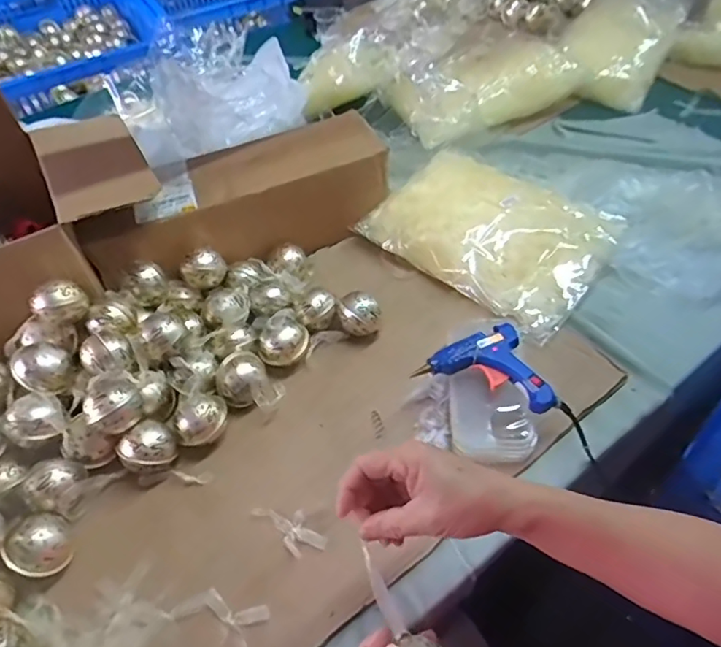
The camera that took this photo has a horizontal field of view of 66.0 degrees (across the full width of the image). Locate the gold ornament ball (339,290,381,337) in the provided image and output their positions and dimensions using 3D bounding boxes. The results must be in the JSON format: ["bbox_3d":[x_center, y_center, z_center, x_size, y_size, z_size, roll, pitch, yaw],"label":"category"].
[{"bbox_3d":[-0.001,-0.009,0.667,0.050,0.045,0.045,-7,50,-2],"label":"gold ornament ball"}]

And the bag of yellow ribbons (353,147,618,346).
[{"bbox_3d":[0.180,-0.134,0.731,0.276,0.074,0.220,35,60,29],"label":"bag of yellow ribbons"}]

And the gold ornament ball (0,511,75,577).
[{"bbox_3d":[-0.293,0.203,0.509,0.051,0.046,0.054,21,54,20],"label":"gold ornament ball"}]

